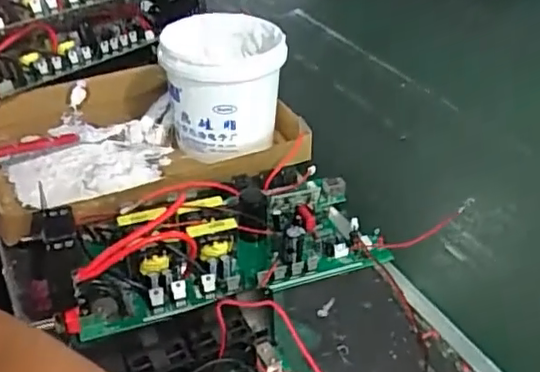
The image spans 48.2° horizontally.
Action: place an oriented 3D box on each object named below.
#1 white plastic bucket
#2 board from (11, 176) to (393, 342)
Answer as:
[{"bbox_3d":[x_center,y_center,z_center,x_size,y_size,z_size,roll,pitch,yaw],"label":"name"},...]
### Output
[{"bbox_3d":[-0.050,-0.097,0.632,0.118,0.125,0.117,1,35,0],"label":"white plastic bucket"},{"bbox_3d":[-0.060,0.034,0.505,0.298,0.060,0.139,-12,37,-17],"label":"board"}]

